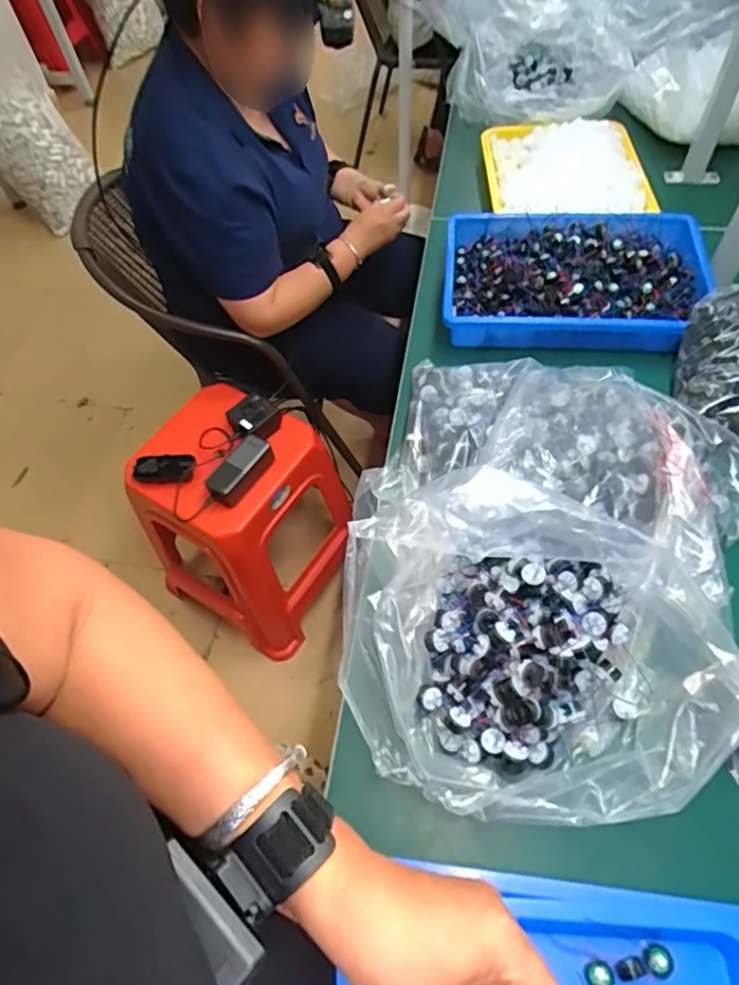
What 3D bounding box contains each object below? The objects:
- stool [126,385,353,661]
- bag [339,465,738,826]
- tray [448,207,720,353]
[{"bbox_3d":[-0.265,0.057,1.262,0.351,0.476,0.343,30,65,21],"label":"stool"},{"bbox_3d":[0.151,0.143,0.515,0.354,0.159,0.248,9,60,11],"label":"bag"},{"bbox_3d":[0.304,-0.324,0.876,0.380,0.055,0.262,2,59,7],"label":"tray"}]

